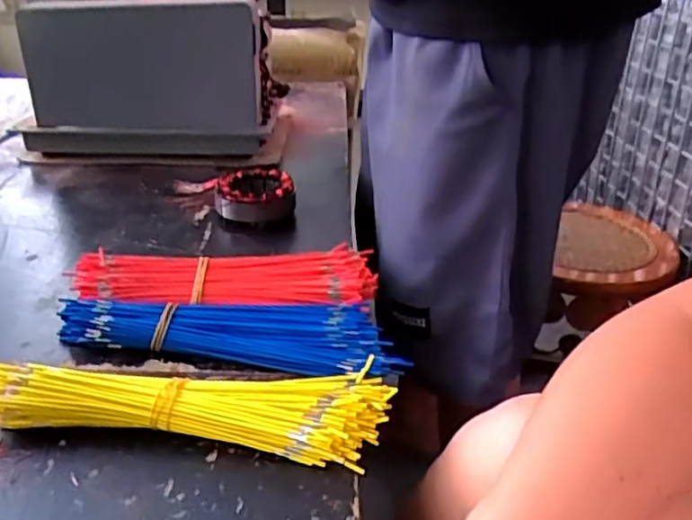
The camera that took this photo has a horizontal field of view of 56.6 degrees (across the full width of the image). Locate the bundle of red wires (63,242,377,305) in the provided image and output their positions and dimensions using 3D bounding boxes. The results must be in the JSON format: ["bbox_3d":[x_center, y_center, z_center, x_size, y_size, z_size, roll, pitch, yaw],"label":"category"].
[{"bbox_3d":[-0.103,0.017,0.559,0.252,0.032,0.080,0,29,-1],"label":"bundle of red wires"}]

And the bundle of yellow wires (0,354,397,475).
[{"bbox_3d":[-0.104,0.091,0.425,0.262,0.032,0.069,2,29,4],"label":"bundle of yellow wires"}]

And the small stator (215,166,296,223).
[{"bbox_3d":[-0.100,-0.072,0.724,0.087,0.037,0.085,-1,29,-2],"label":"small stator"}]

